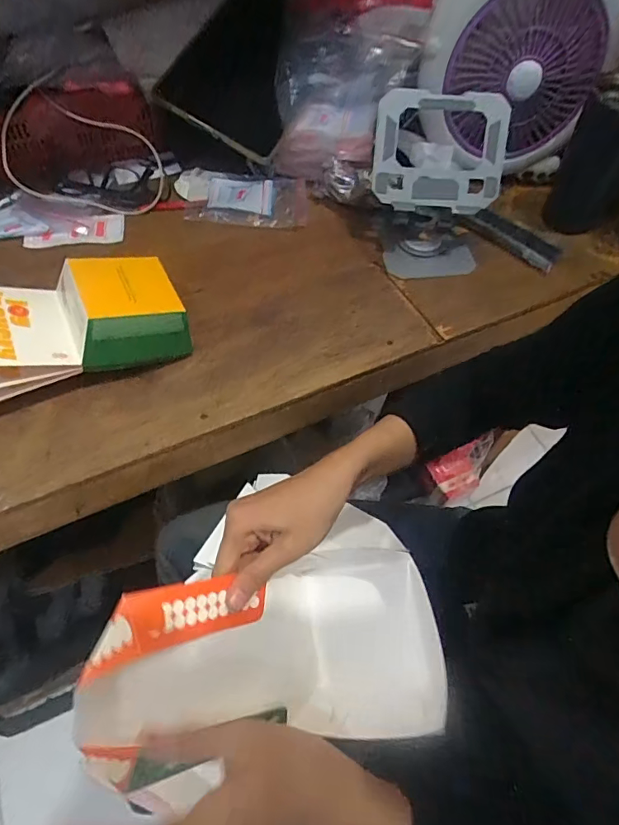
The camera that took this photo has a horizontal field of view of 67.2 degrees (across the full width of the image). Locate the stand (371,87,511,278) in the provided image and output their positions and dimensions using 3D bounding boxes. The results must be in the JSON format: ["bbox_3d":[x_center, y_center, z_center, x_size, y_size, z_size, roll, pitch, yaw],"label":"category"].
[{"bbox_3d":[0.145,-0.262,0.541,0.146,0.144,0.137,7,56,3],"label":"stand"}]

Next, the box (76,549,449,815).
[{"bbox_3d":[-0.023,0.165,0.318,0.233,0.067,0.124,5,56,-28],"label":"box"}]

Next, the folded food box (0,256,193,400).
[{"bbox_3d":[-0.239,-0.083,0.440,0.234,0.096,0.110,-20,60,-15],"label":"folded food box"}]

